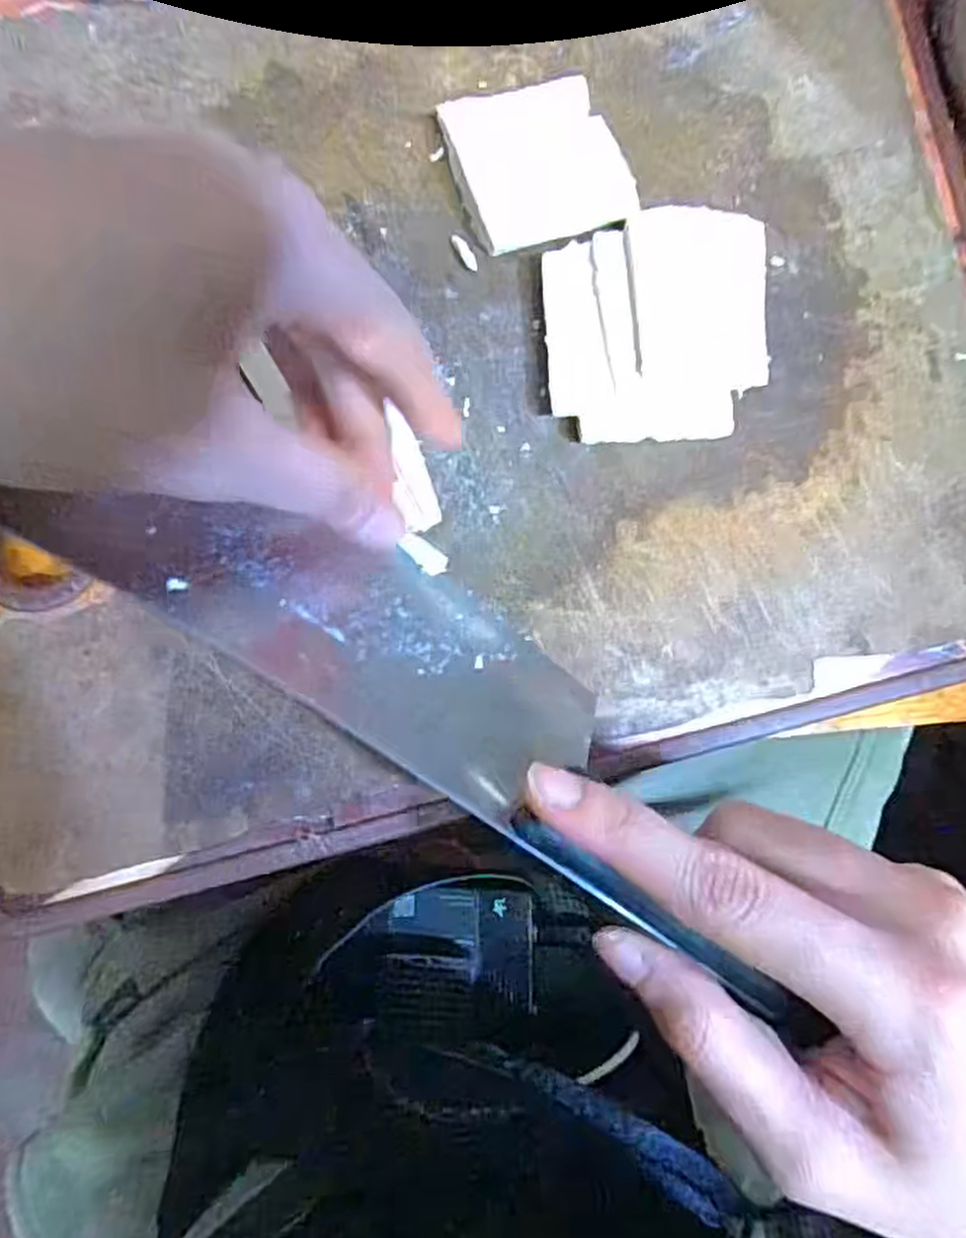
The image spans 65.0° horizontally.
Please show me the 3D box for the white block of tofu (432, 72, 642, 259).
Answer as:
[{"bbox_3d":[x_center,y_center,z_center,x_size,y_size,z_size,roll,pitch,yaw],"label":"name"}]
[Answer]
[{"bbox_3d":[0.018,-0.151,0.252,0.055,0.009,0.053,-18,85,-7],"label":"white block of tofu"}]

